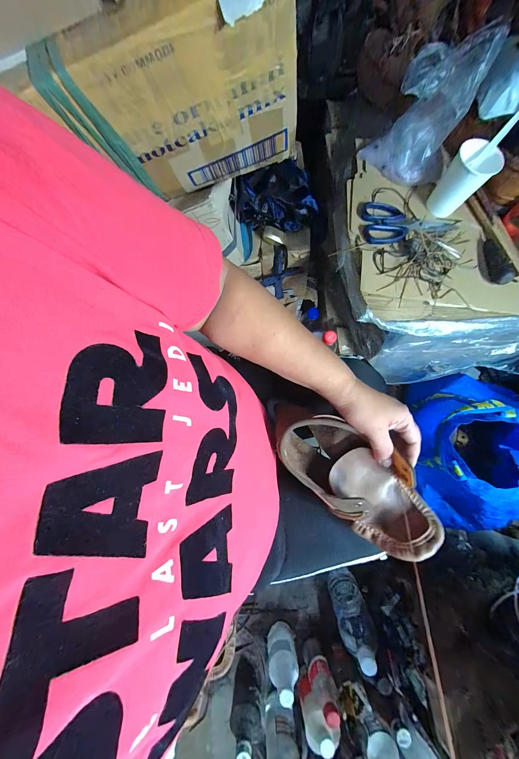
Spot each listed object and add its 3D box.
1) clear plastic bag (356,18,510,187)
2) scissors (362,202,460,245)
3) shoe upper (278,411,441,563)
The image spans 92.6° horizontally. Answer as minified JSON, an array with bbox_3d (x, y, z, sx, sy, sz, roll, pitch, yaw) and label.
[{"bbox_3d":[0.270,-0.433,0.399,0.093,0.169,0.123,-36,79,-10],"label":"clear plastic bag"},{"bbox_3d":[0.274,-0.276,0.444,0.174,0.011,0.078,2,75,0],"label":"scissors"},{"bbox_3d":[0.121,0.127,0.316,0.206,0.076,0.095,39,78,8],"label":"shoe upper"}]

